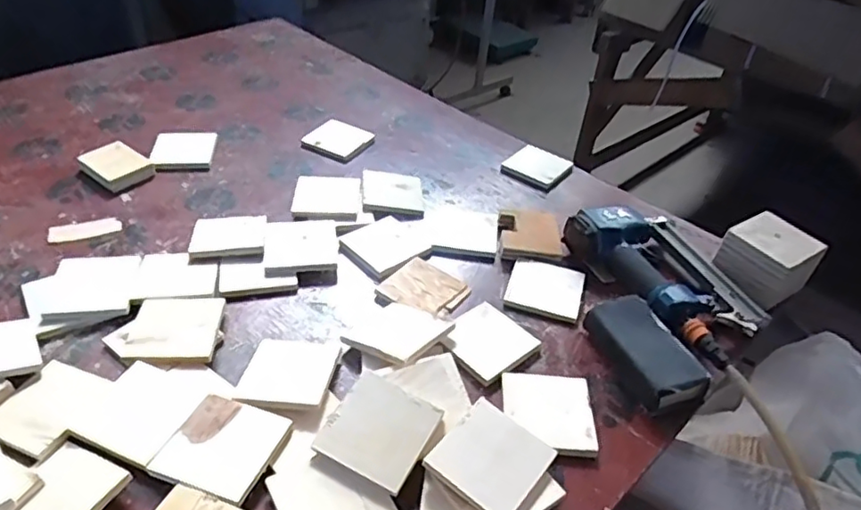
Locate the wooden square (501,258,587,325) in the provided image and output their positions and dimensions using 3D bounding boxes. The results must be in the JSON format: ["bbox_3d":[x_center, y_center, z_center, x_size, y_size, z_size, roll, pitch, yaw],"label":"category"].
[{"bbox_3d":[0.147,0.038,0.792,0.092,0.014,0.098,15,42,11],"label":"wooden square"}]

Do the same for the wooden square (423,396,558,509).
[{"bbox_3d":[0.058,0.185,0.575,0.087,0.008,0.094,36,48,19],"label":"wooden square"}]

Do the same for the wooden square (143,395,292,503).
[{"bbox_3d":[-0.190,0.176,0.575,0.090,0.012,0.093,16,43,12],"label":"wooden square"}]

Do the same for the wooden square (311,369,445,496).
[{"bbox_3d":[-0.048,0.162,0.588,0.091,0.013,0.093,25,55,19],"label":"wooden square"}]

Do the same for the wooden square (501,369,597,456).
[{"bbox_3d":[0.122,0.162,0.645,0.089,0.009,0.096,5,41,0],"label":"wooden square"}]

